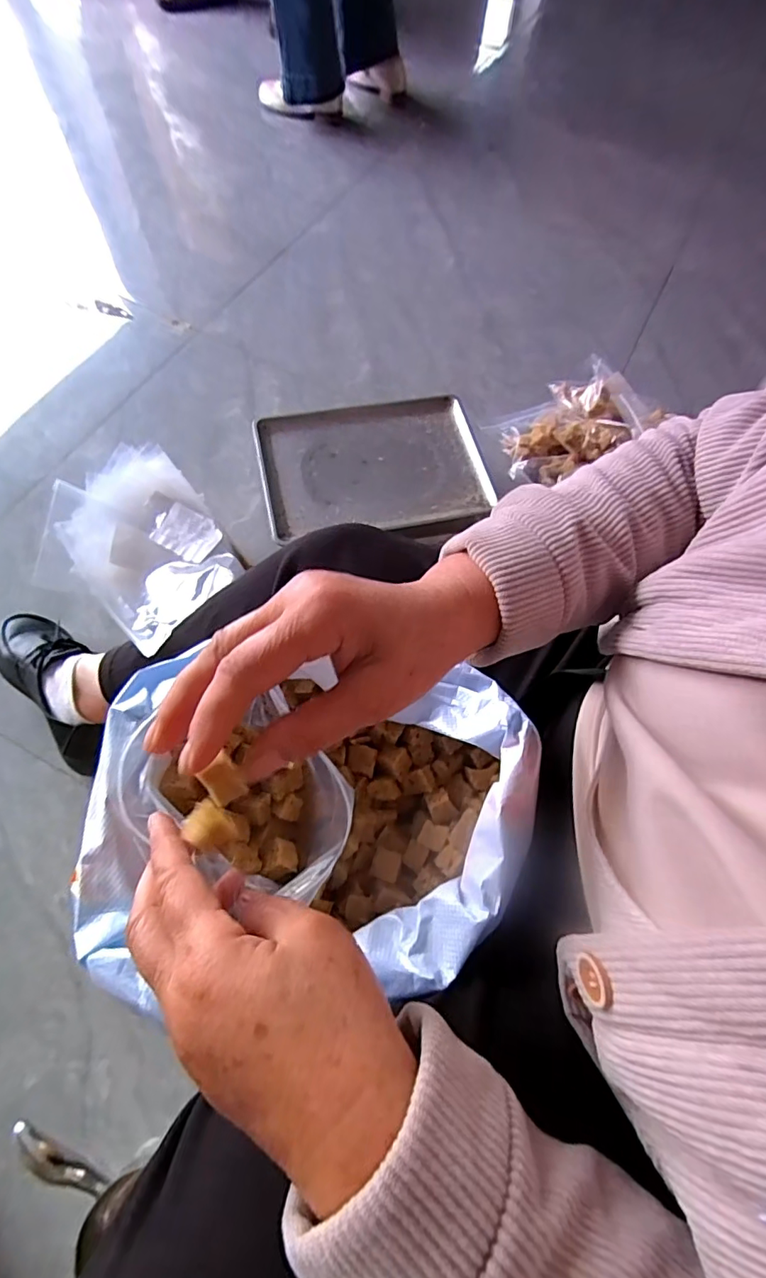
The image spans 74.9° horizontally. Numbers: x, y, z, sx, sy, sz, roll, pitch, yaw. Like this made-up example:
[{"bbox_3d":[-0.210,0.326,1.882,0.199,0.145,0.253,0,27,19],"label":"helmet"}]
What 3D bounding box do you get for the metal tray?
[{"bbox_3d":[-0.013,-0.257,0.763,0.329,0.023,0.253,-12,68,-7],"label":"metal tray"}]

